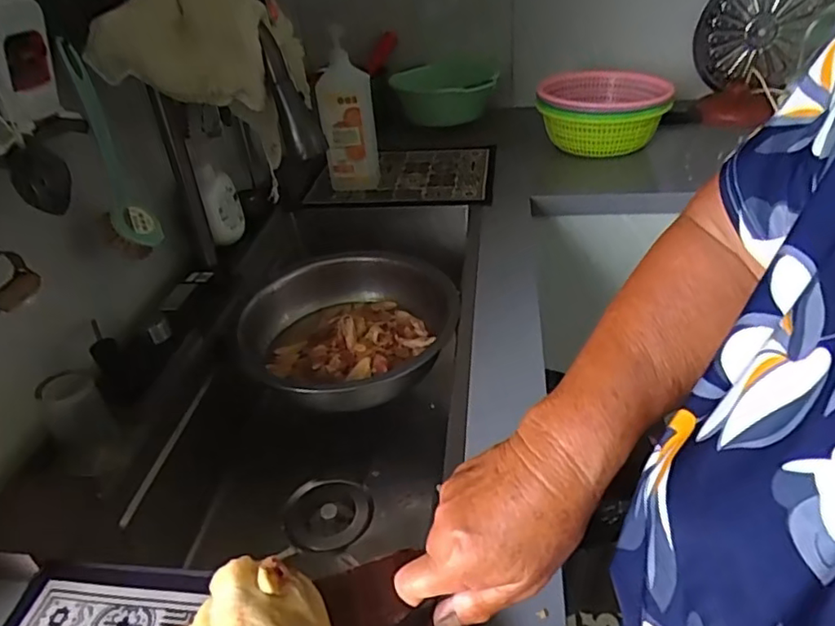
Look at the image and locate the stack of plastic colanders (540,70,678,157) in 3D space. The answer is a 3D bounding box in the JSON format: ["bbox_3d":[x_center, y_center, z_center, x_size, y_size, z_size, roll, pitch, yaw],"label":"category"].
[{"bbox_3d":[0.386,-0.426,1.259,0.247,0.119,0.232,4,35,12],"label":"stack of plastic colanders"}]

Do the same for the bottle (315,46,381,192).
[{"bbox_3d":[-0.129,-0.351,1.117,0.098,0.260,0.060,-8,34,-5],"label":"bottle"}]

